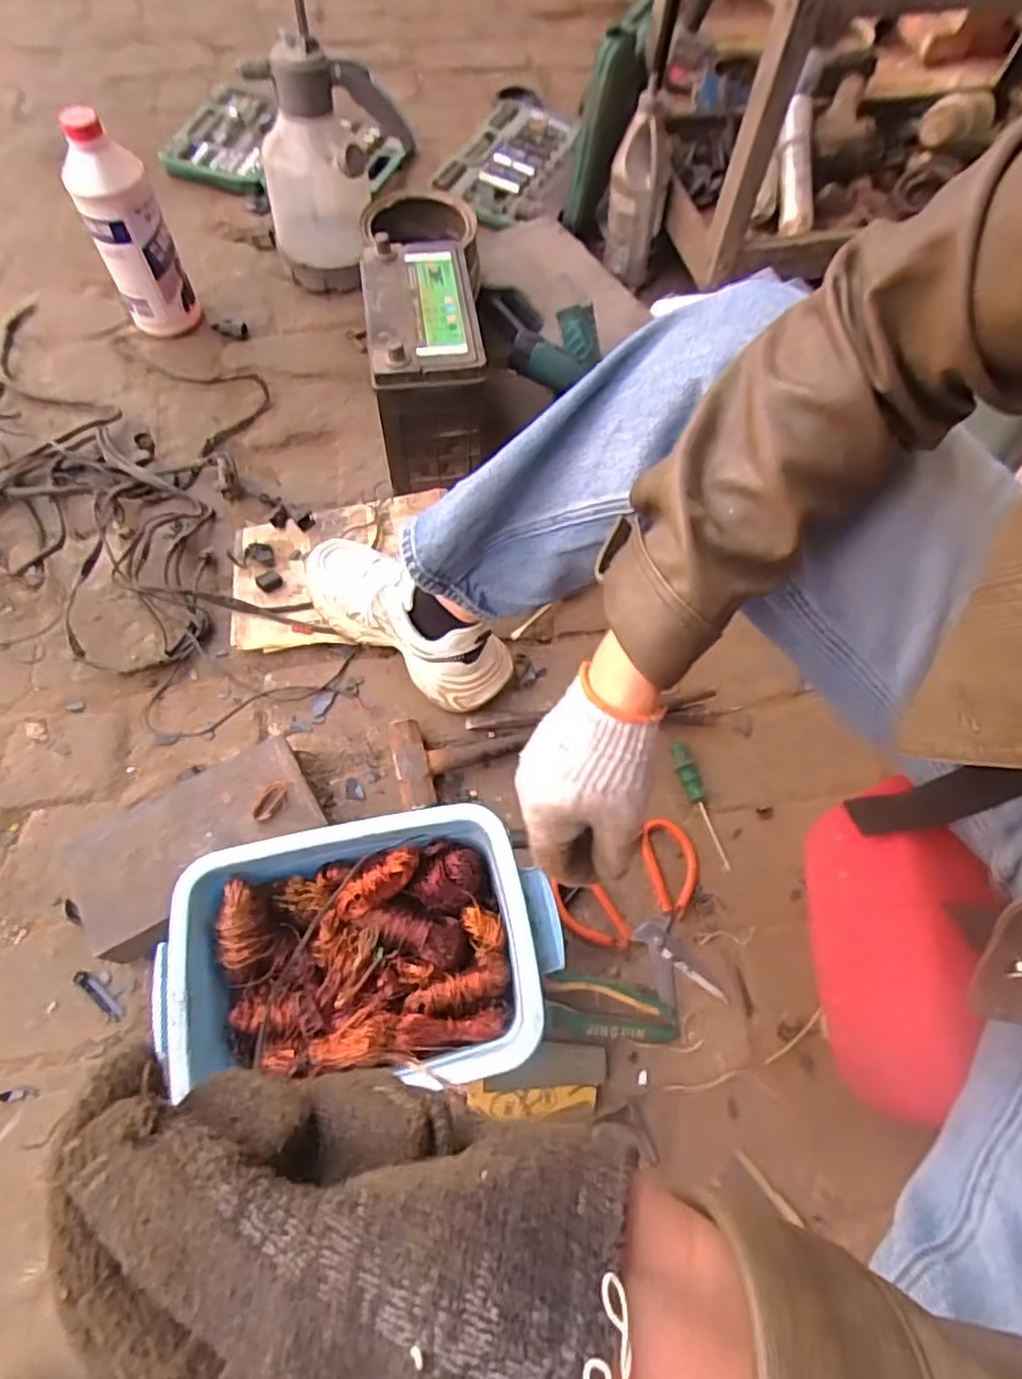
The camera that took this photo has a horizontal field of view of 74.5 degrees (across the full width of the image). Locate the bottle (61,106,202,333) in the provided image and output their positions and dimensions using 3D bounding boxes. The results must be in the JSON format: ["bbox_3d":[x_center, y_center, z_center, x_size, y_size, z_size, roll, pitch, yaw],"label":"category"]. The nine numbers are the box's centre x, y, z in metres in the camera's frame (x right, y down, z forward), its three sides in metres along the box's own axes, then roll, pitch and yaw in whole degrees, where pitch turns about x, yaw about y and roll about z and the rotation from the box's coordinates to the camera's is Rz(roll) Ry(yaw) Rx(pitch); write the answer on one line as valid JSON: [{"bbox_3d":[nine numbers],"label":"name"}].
[{"bbox_3d":[-0.470,-0.566,0.828,0.087,0.227,0.077,-33,71,-17],"label":"bottle"}]

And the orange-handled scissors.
[{"bbox_3d":[0.141,0.224,0.650,0.151,0.033,0.169,-24,69,-14],"label":"orange-handled scissors"}]

